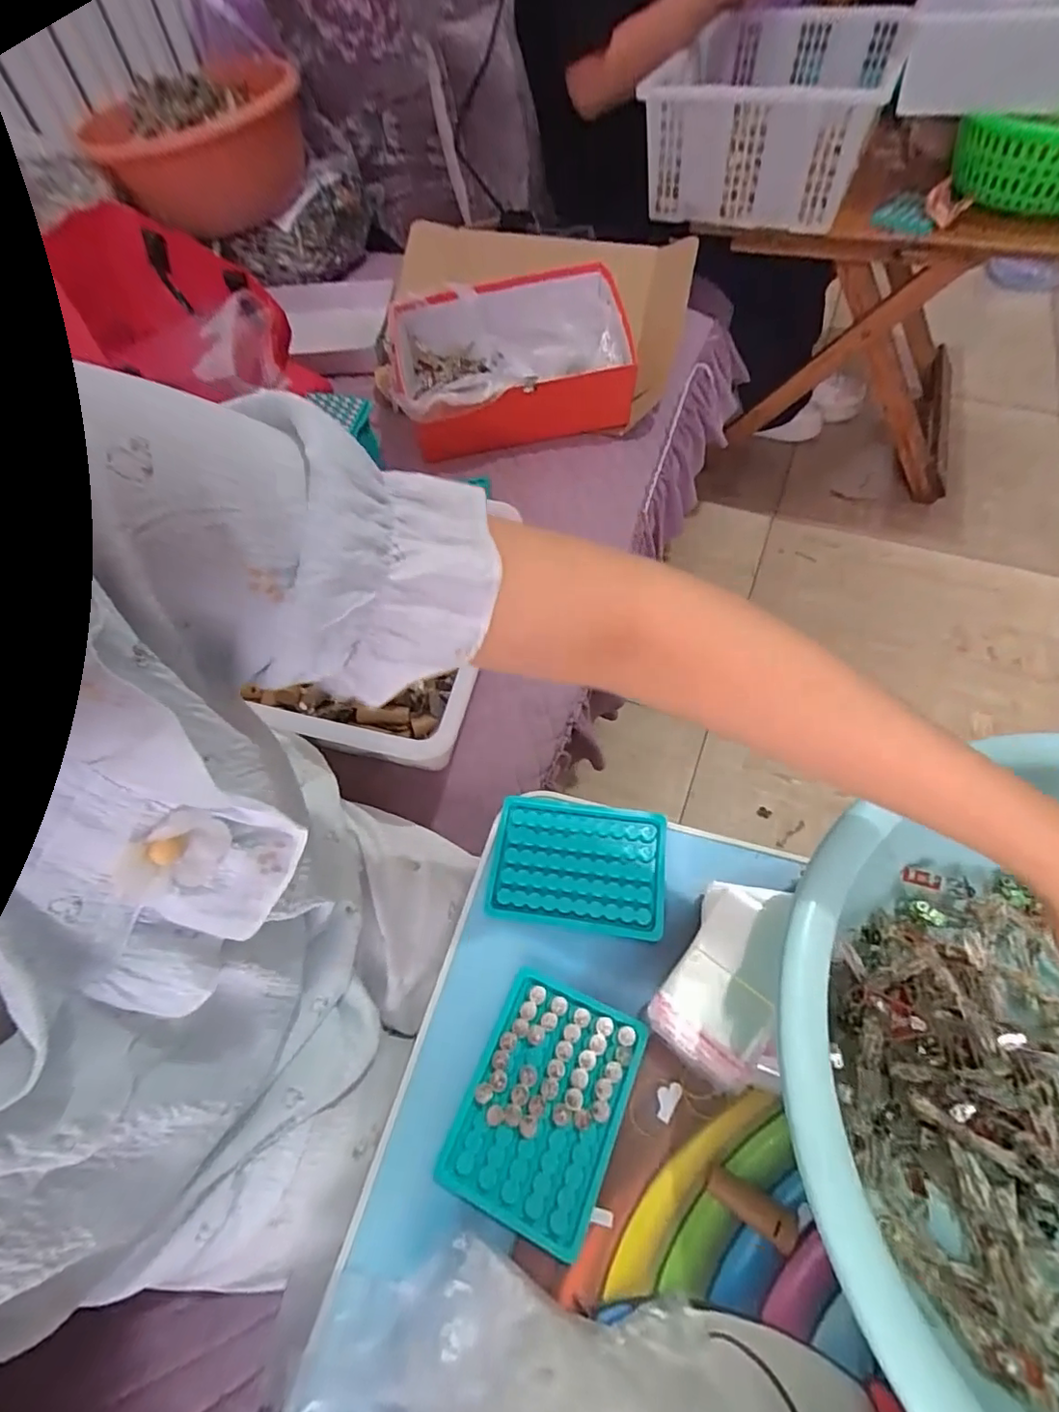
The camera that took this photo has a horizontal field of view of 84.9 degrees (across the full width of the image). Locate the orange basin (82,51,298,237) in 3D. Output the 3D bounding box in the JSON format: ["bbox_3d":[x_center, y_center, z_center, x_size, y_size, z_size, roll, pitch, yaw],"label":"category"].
[{"bbox_3d":[-0.534,-0.908,0.944,0.318,0.156,0.318,-2,59,3],"label":"orange basin"}]

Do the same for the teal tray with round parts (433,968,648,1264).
[{"bbox_3d":[0.009,0.252,0.369,0.094,0.004,0.130,21,63,16],"label":"teal tray with round parts"}]

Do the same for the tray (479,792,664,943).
[{"bbox_3d":[0.038,0.124,0.453,0.132,0.007,0.097,6,60,8],"label":"tray"}]

